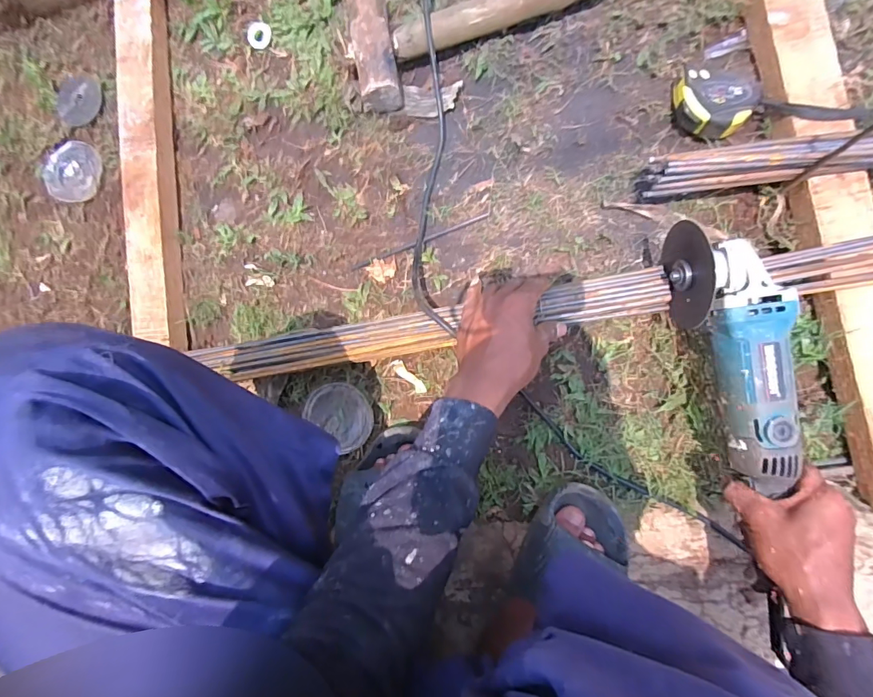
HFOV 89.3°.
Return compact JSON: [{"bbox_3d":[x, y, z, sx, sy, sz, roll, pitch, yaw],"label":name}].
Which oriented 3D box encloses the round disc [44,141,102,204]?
[{"bbox_3d":[-0.525,-0.256,0.638,0.090,0.009,0.086,0,90,9],"label":"round disc"}]

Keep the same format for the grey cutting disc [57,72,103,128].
[{"bbox_3d":[-0.514,-0.359,0.638,0.065,0.008,0.077,19,93,9],"label":"grey cutting disc"}]

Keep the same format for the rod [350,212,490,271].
[{"bbox_3d":[-0.023,-0.133,0.553,0.184,0.006,0.009,-18,87,9],"label":"rod"}]

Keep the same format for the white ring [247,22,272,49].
[{"bbox_3d":[-0.239,-0.422,0.596,0.034,0.004,0.034,0,90,9],"label":"white ring"}]

